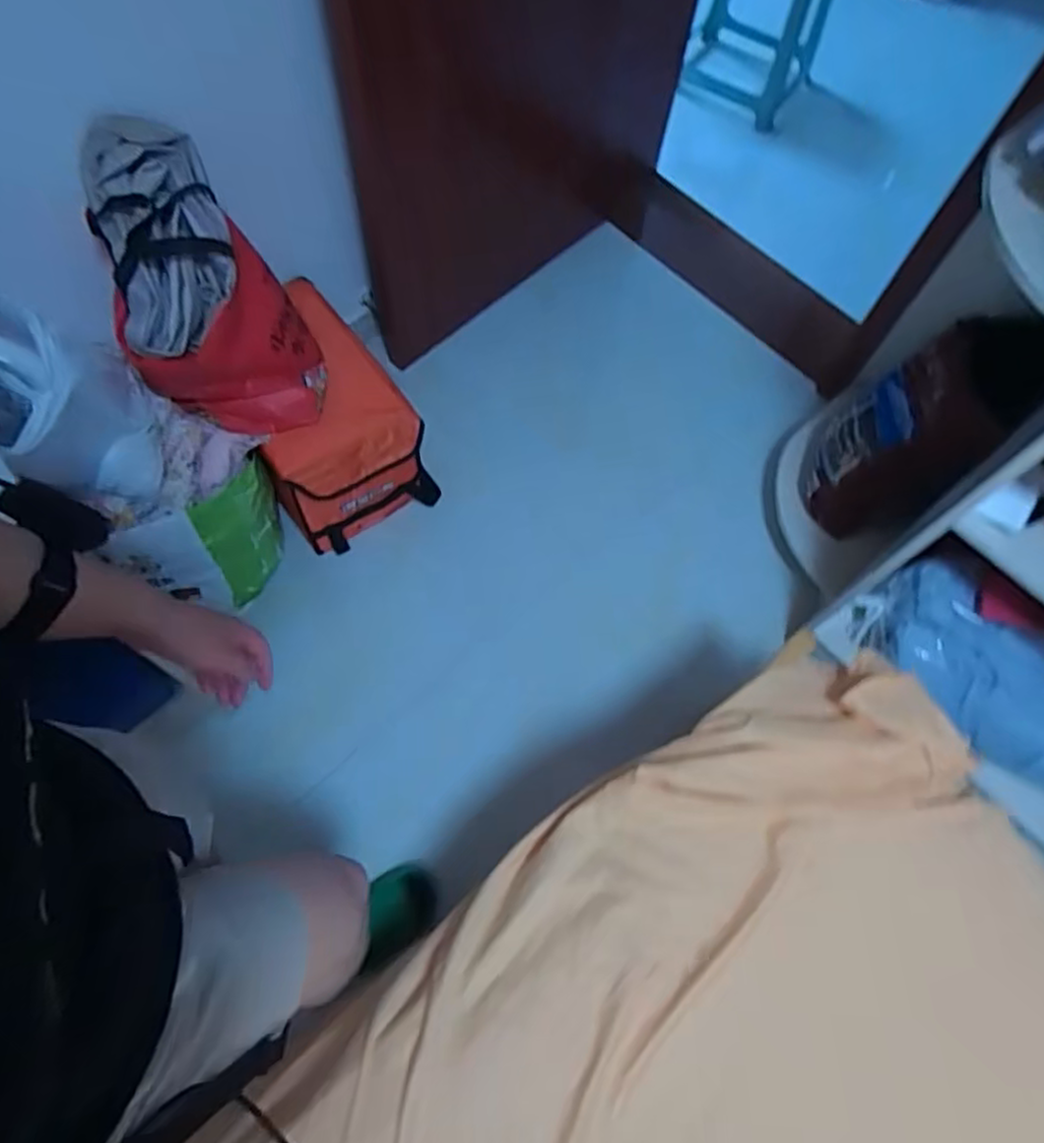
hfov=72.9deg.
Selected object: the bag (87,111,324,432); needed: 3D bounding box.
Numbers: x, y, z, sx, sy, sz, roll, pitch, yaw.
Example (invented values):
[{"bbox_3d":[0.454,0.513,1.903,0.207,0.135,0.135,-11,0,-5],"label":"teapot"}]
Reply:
[{"bbox_3d":[-0.491,-0.426,1.106,0.251,0.384,0.251,-21,69,-12],"label":"bag"}]

